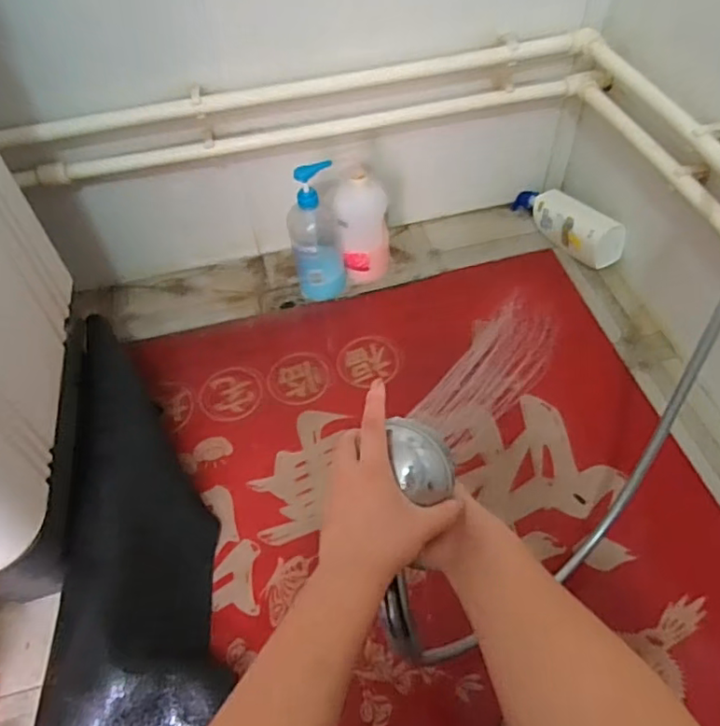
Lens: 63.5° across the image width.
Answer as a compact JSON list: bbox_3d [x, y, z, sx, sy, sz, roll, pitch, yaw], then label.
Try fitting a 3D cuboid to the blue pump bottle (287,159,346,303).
[{"bbox_3d":[-0.076,-0.226,1.023,0.090,0.254,0.076,-3,52,0],"label":"blue pump bottle"}]

